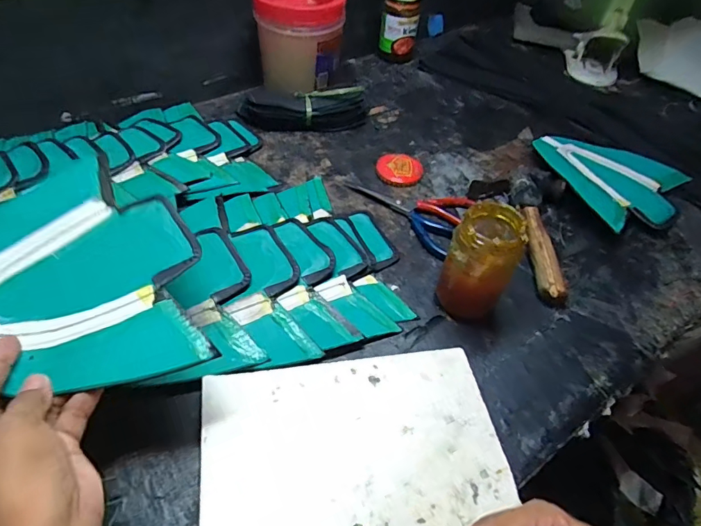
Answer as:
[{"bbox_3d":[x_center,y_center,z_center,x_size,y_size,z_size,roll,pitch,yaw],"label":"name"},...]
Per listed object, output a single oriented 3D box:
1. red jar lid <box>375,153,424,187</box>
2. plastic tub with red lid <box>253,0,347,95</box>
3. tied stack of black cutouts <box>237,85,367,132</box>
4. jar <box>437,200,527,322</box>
[{"bbox_3d":[0.063,-0.119,0.588,0.059,0.013,0.052,1,50,-5],"label":"red jar lid"},{"bbox_3d":[-0.072,-0.308,0.651,0.120,0.139,0.108,1,50,-6],"label":"plastic tub with red lid"},{"bbox_3d":[-0.062,-0.218,0.631,0.179,0.051,0.062,-3,50,-9],"label":"tied stack of black cutouts"},{"bbox_3d":[0.120,0.001,0.425,0.057,0.112,0.051,28,53,17],"label":"jar"}]

